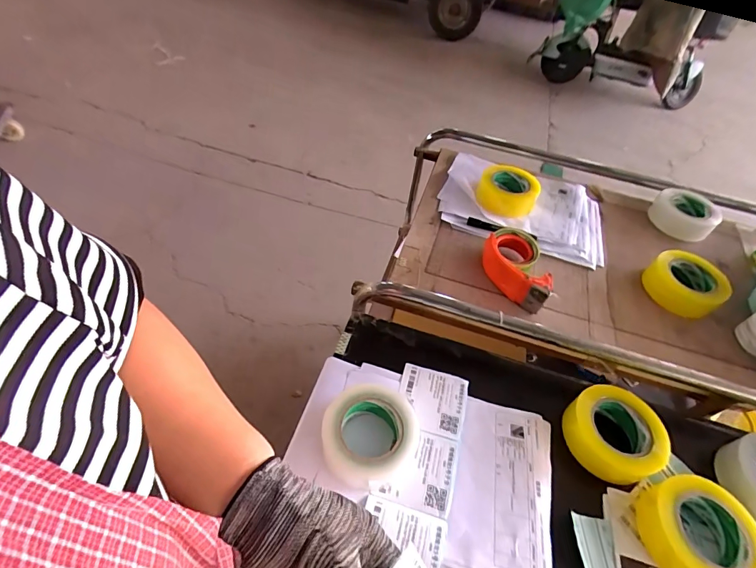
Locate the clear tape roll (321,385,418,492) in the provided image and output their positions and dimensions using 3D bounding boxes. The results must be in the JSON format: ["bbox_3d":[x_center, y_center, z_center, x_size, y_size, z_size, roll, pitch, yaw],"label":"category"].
[{"bbox_3d":[-0.010,0.191,0.518,0.121,0.054,0.133,21,52,10],"label":"clear tape roll"}]

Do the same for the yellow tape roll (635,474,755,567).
[{"bbox_3d":[0.393,0.303,0.486,0.117,0.048,0.124,4,51,-4],"label":"yellow tape roll"}]

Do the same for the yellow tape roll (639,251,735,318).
[{"bbox_3d":[0.571,-0.006,0.738,0.123,0.061,0.123,4,51,-4],"label":"yellow tape roll"}]

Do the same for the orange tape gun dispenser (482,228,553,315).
[{"bbox_3d":[0.235,-0.030,0.693,0.097,0.057,0.150,5,51,-3],"label":"orange tape gun dispenser"}]

